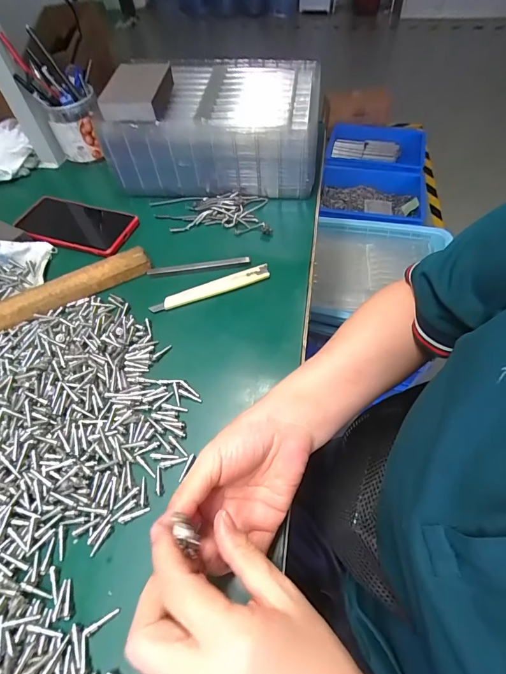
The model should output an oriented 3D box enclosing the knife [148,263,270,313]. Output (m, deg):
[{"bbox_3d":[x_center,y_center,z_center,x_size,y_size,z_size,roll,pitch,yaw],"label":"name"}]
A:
[{"bbox_3d":[-0.048,-0.056,0.422,0.141,0.014,0.017,-18,58,-11],"label":"knife"}]

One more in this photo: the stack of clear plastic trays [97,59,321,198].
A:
[{"bbox_3d":[-0.052,-0.298,0.523,0.275,0.115,0.162,5,57,3],"label":"stack of clear plastic trays"}]

